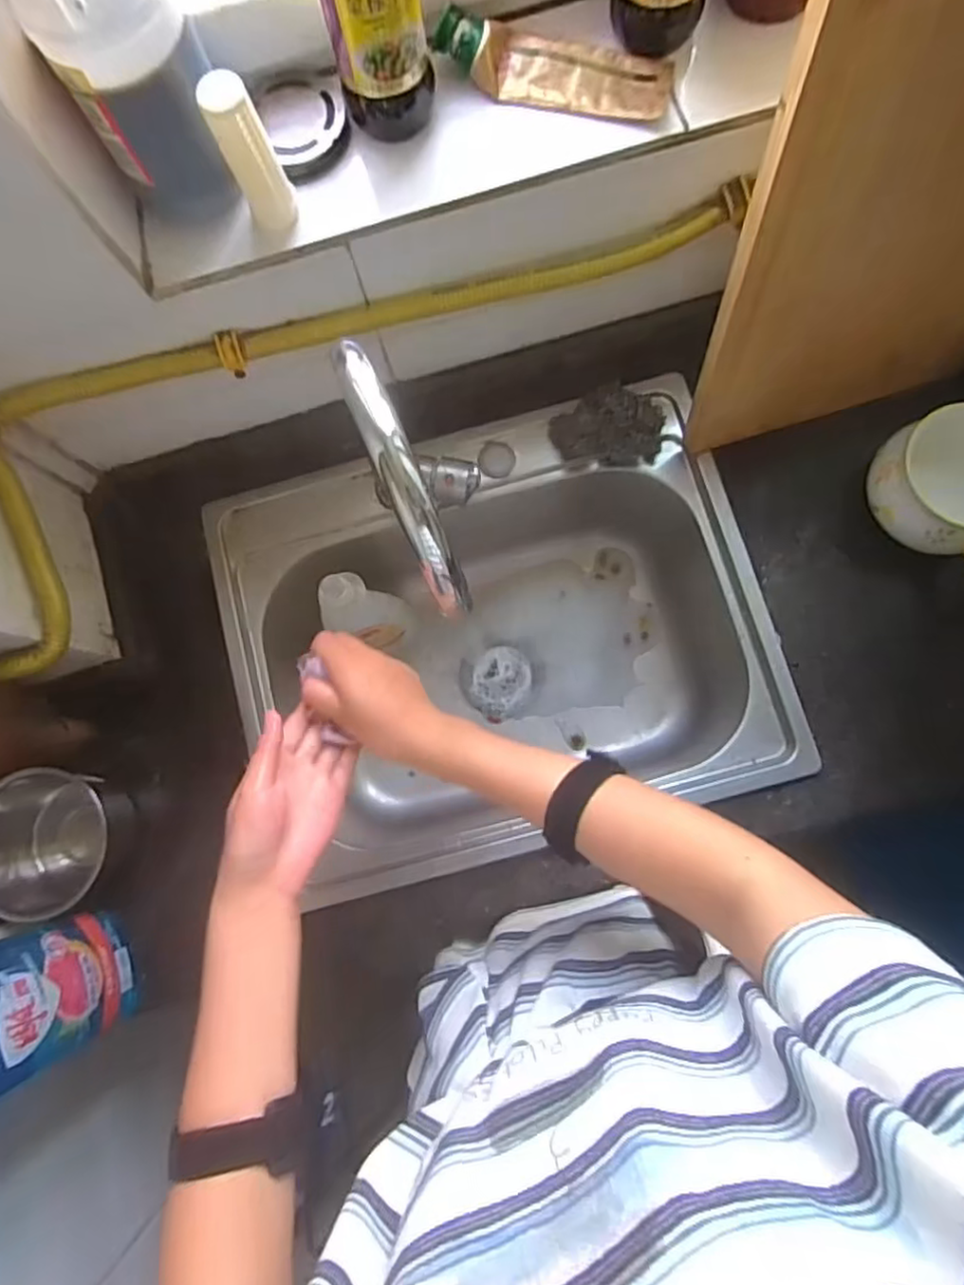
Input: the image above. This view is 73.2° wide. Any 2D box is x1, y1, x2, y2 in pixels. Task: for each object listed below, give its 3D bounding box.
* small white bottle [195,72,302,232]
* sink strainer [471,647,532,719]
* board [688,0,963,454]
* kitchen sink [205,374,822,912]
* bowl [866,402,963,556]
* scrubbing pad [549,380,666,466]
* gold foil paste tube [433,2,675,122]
[{"bbox_3d":[-0.148,-0.314,0.420,0.032,0.084,0.029,-23,80,-1],"label":"small white bottle"},{"bbox_3d":[0.025,0.051,0.846,0.074,0.008,0.089,8,81,4],"label":"sink strainer"},{"bbox_3d":[0.340,-0.321,0.476,0.312,0.431,0.020,-18,69,-1],"label":"board"},{"bbox_3d":[0.021,0.004,0.749,0.526,0.224,0.419,-16,80,0],"label":"kitchen sink"},{"bbox_3d":[0.468,-0.129,0.638,0.132,0.112,0.177,-31,81,-2],"label":"bowl"},{"bbox_3d":[0.133,-0.226,0.673,0.116,0.038,0.072,1,81,3],"label":"scrubbing pad"},{"bbox_3d":[0.053,-0.416,0.457,0.162,0.032,0.060,12,82,5],"label":"gold foil paste tube"}]

